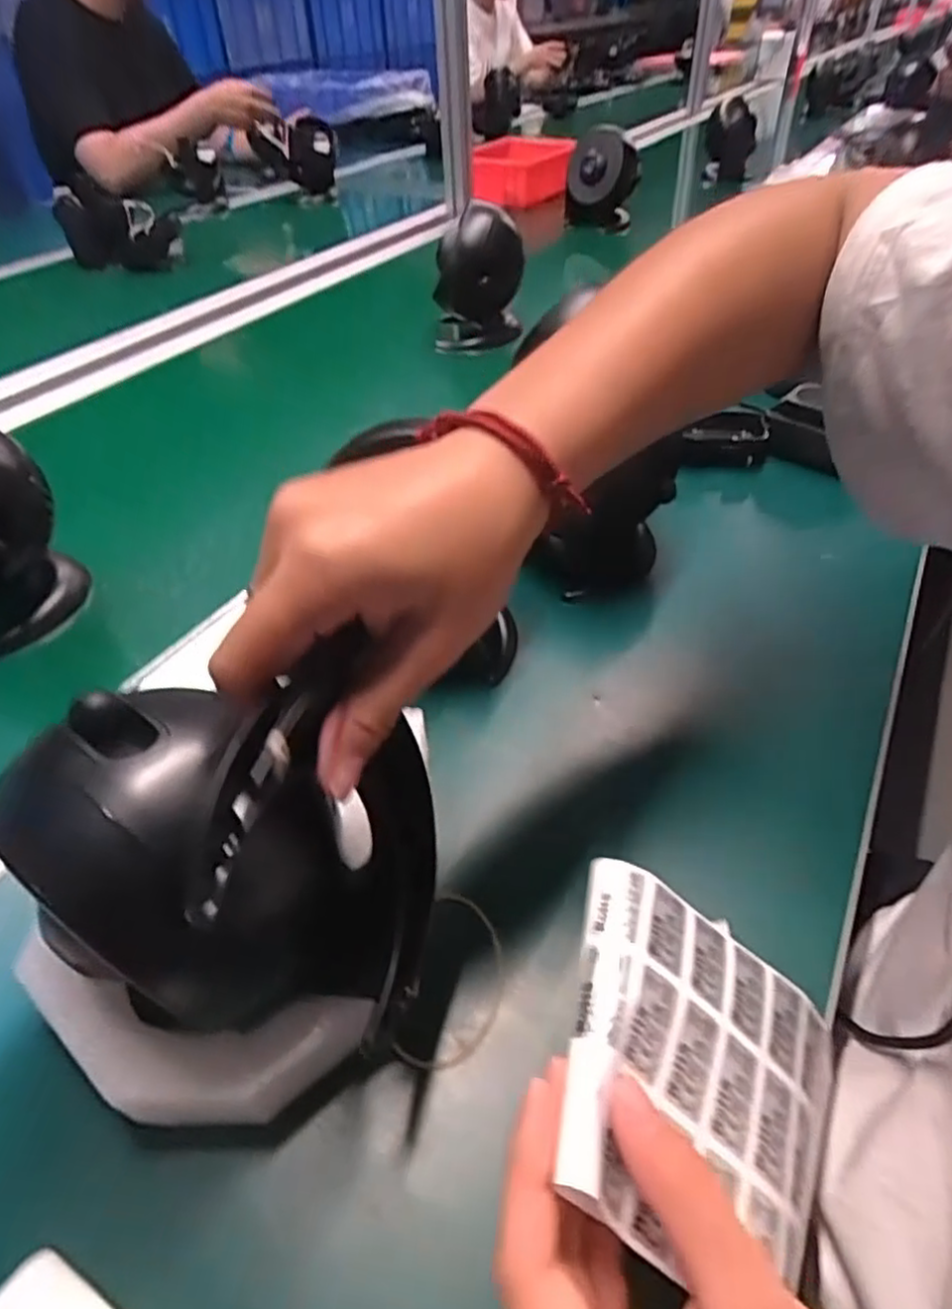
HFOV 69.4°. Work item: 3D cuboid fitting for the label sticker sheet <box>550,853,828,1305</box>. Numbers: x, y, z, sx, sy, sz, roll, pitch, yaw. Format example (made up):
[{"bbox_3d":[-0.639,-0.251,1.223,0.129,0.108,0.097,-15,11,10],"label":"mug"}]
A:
[{"bbox_3d":[0.069,0.135,0.223,0.099,0.023,0.102,38,42,-9],"label":"label sticker sheet"}]

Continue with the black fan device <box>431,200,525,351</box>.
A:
[{"bbox_3d":[0.002,-0.431,0.784,0.097,0.147,0.108,-2,44,0],"label":"black fan device"}]

